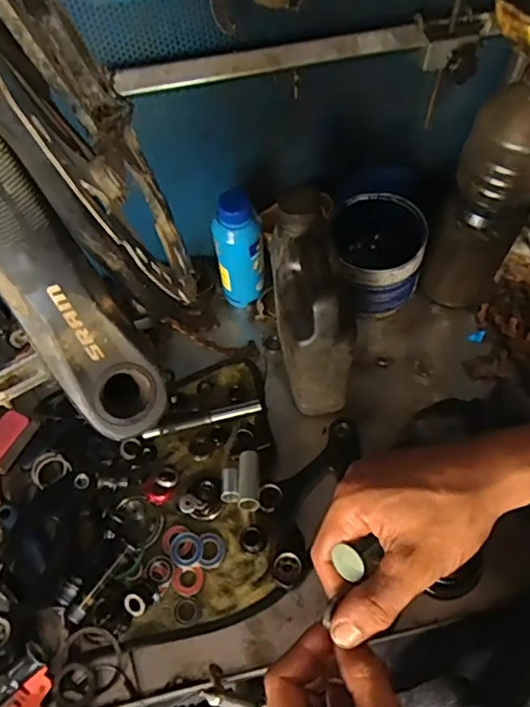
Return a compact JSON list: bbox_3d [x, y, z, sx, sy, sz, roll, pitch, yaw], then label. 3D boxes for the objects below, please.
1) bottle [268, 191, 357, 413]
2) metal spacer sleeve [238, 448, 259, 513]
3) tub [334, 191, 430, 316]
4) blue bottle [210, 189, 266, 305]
[{"bbox_3d":[0.039,-0.029,0.511,0.055,0.197,0.117,-14,60,-4],"label":"bottle"},{"bbox_3d":[-0.015,0.118,0.528,0.019,0.019,0.055,-3,60,3],"label":"metal spacer sleeve"},{"bbox_3d":[0.122,-0.106,0.608,0.090,0.084,0.105,3,61,6],"label":"tub"},{"bbox_3d":[-0.025,-0.102,0.581,0.048,0.144,0.036,3,61,6],"label":"blue bottle"}]

